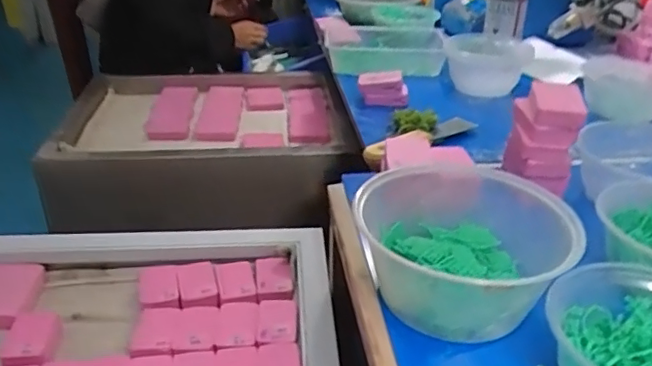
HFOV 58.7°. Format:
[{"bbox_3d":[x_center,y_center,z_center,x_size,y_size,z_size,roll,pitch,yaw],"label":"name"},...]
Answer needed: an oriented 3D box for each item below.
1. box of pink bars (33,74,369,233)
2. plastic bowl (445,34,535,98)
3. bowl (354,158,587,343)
[{"bbox_3d":[-0.216,-0.079,1.068,0.494,0.124,0.387,-2,30,-6],"label":"box of pink bars"},{"bbox_3d":[0.266,-0.202,0.956,0.134,0.074,0.133,10,31,15],"label":"plastic bowl"},{"bbox_3d":[0.109,0.052,0.468,0.162,0.077,0.182,10,31,14],"label":"bowl"}]

